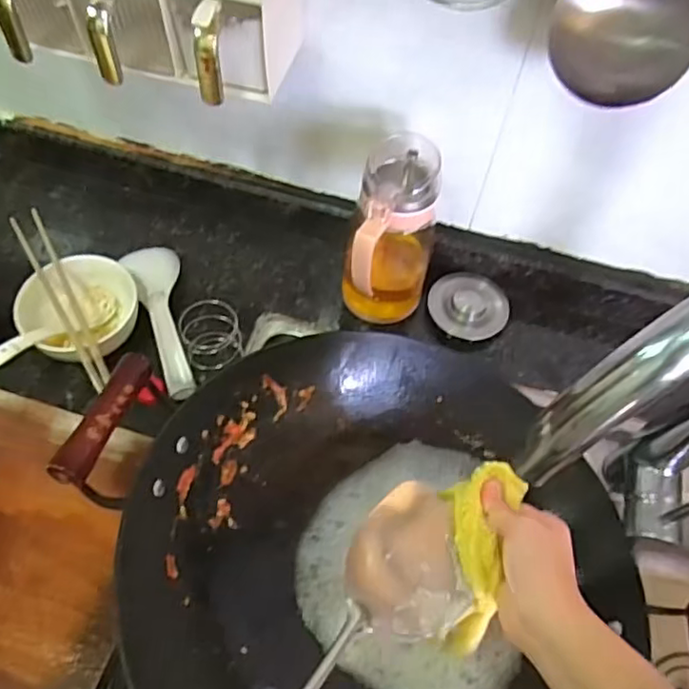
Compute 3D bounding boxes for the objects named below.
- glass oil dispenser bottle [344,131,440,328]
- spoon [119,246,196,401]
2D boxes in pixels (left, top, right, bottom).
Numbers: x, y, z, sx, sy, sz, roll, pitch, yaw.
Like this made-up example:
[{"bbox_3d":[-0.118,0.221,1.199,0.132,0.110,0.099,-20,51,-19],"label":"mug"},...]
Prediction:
[{"bbox_3d":[0.044,-0.091,0.594,0.074,0.191,0.100,13,58,4],"label":"glass oil dispenser bottle"},{"bbox_3d":[-0.178,-0.025,0.621,0.049,0.037,0.176,-13,60,-12],"label":"spoon"}]

